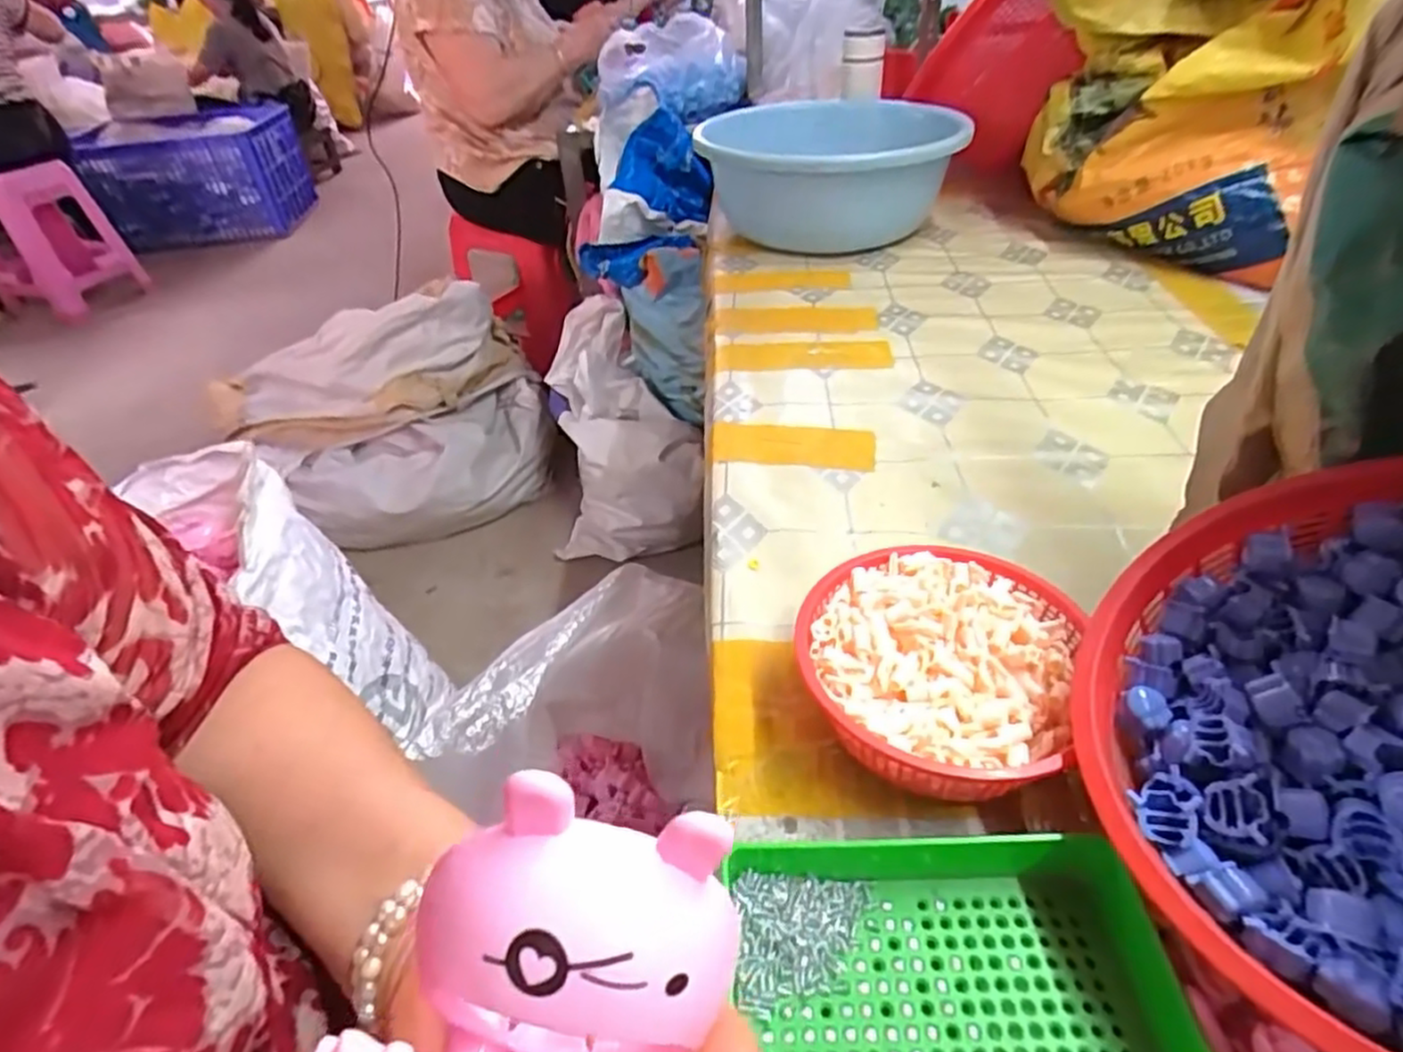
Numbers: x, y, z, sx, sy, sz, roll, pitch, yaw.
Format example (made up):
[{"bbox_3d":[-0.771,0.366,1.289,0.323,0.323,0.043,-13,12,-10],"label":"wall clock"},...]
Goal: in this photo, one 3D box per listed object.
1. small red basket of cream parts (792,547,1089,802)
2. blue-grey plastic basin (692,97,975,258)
[{"bbox_3d":[0.109,0.069,0.340,0.122,0.049,0.133,13,43,20],"label":"small red basket of cream parts"},{"bbox_3d":[0.165,-0.451,0.919,0.303,0.124,0.372,1,40,6],"label":"blue-grey plastic basin"}]

